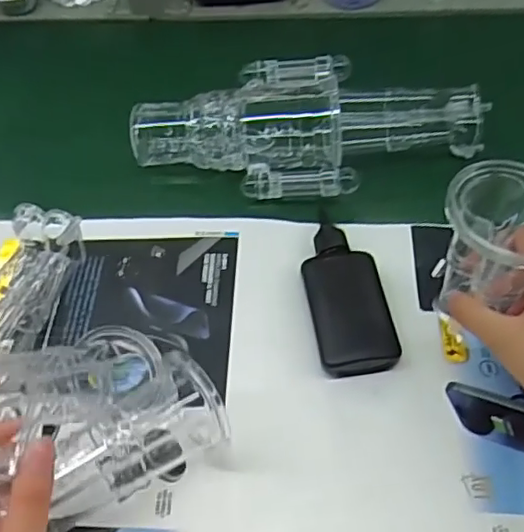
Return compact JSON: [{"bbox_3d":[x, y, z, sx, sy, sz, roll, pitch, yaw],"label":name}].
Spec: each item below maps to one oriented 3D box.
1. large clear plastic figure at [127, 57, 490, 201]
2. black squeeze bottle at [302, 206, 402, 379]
[{"bbox_3d":[0.038,-0.123,0.518,0.292,0.054,0.116,-7,56,0],"label":"large clear plastic figure"},{"bbox_3d":[0.061,0.018,0.445,0.056,0.018,0.133,-9,56,-2],"label":"black squeeze bottle"}]

